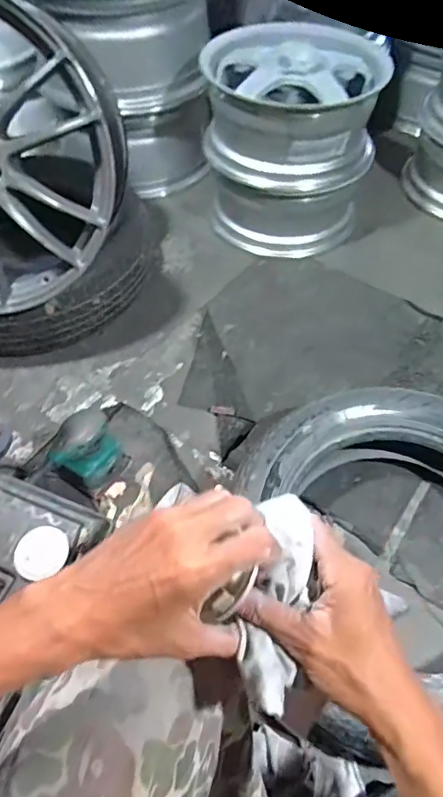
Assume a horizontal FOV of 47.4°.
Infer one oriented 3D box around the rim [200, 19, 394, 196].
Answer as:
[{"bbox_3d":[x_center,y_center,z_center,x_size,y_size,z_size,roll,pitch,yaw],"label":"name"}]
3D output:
[{"bbox_3d":[0.162,-0.652,1.175,0.350,0.224,0.331,-33,60,-20],"label":"rim"}]

